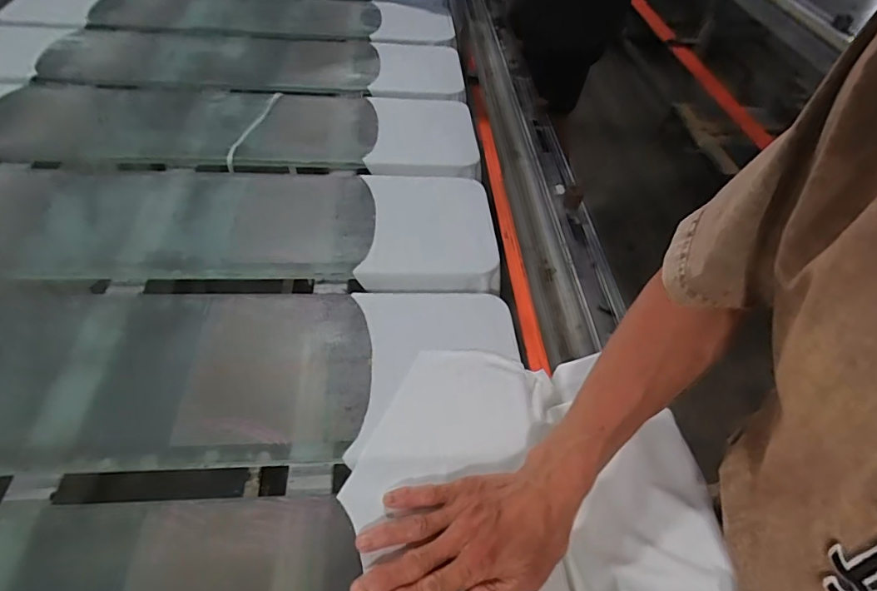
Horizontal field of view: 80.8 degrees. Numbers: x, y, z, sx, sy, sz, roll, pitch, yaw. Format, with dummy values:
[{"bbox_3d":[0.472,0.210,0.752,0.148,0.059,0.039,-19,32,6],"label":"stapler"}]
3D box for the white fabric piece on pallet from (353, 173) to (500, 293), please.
[{"bbox_3d":[-0.013,-0.098,0.679,0.167,0.025,0.218,1,48,-5],"label":"white fabric piece on pallet"}]

